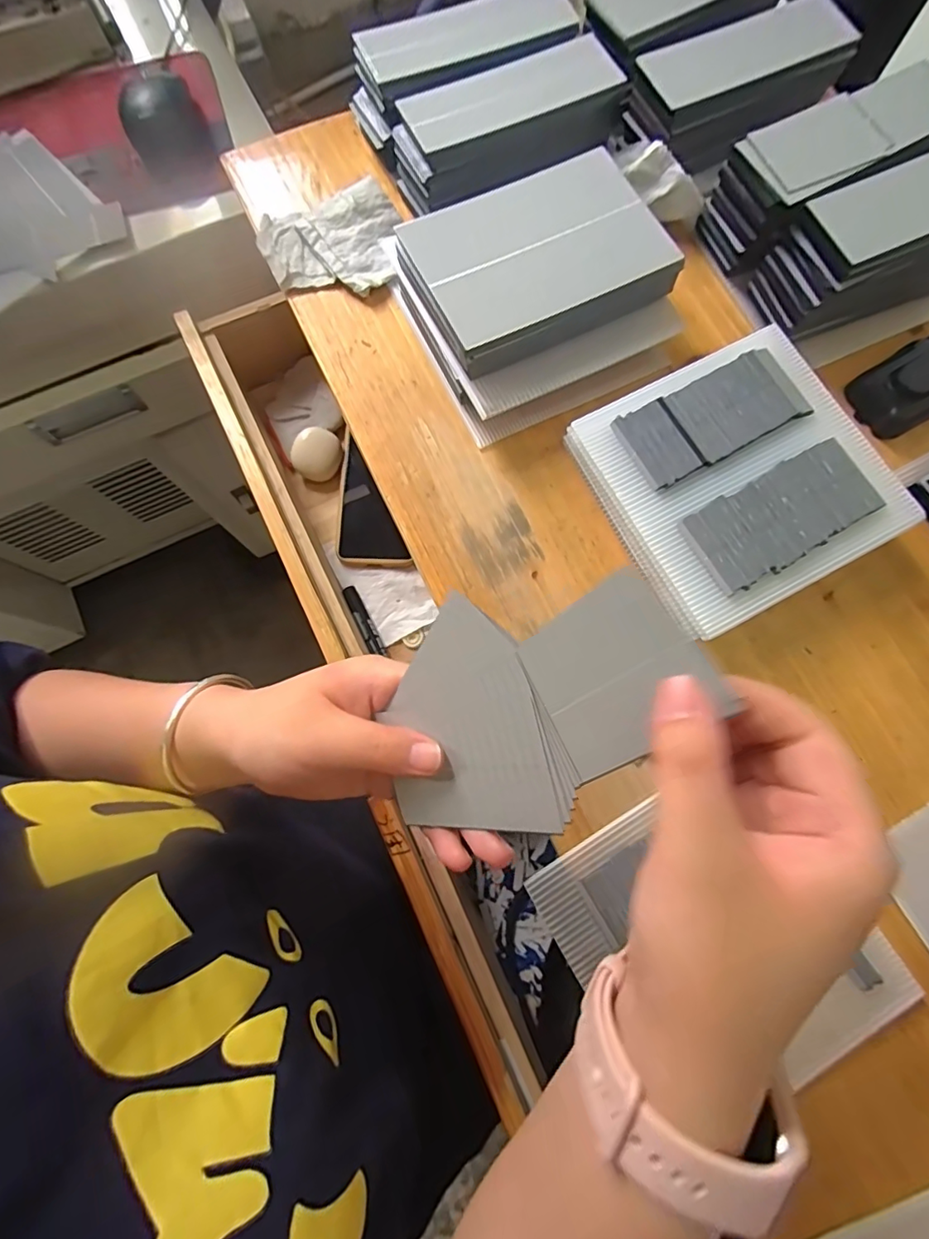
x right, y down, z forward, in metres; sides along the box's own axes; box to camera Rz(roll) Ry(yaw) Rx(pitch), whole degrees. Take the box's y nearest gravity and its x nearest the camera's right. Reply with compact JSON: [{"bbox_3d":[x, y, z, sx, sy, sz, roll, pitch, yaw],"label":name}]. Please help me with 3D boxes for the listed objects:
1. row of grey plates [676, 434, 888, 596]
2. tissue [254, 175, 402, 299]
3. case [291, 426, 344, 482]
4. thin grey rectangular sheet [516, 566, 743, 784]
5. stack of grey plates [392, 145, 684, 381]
[{"bbox_3d":[0.191,-0.063,0.309,0.114,0.004,0.053,-29,79,-7],"label":"row of grey plates"},{"bbox_3d":[-0.099,-0.279,0.387,0.101,0.021,0.081,-15,77,-4],"label":"tissue"},{"bbox_3d":[-0.149,-0.168,0.525,0.048,0.017,0.050,0,77,0],"label":"case"},{"bbox_3d":[0.047,0.020,0.169,0.056,0.004,0.051,-40,82,30],"label":"thin grey rectangular sheet"},{"bbox_3d":[0.047,-0.233,0.337,0.153,0.025,0.108,-24,78,-6],"label":"stack of grey plates"}]

